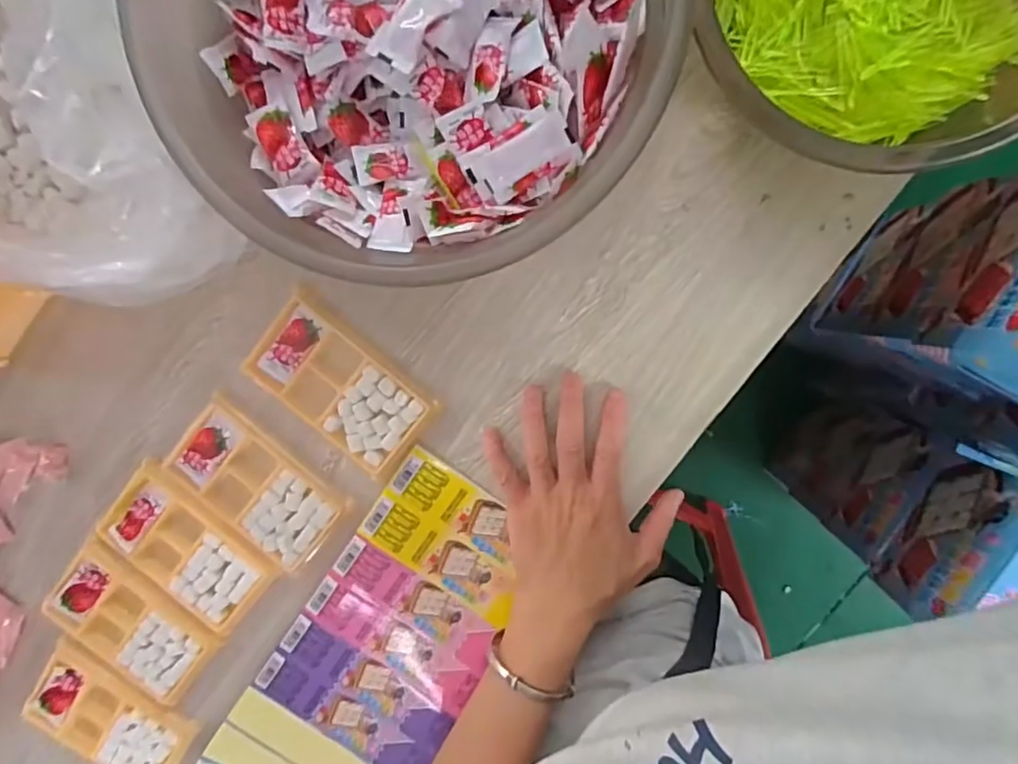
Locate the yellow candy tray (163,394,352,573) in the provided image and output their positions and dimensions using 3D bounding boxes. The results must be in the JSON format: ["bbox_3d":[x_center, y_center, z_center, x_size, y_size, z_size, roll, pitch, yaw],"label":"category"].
[{"bbox_3d":[-0.189,0.078,0.422,0.129,0.009,0.072,38,99,-1],"label":"yellow candy tray"}]

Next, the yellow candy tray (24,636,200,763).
[{"bbox_3d":[-0.327,0.278,0.467,0.131,0.010,0.081,32,99,0],"label":"yellow candy tray"}]

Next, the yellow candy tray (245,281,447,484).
[{"bbox_3d":[-0.120,0.003,0.410,0.132,0.012,0.075,42,99,-1],"label":"yellow candy tray"}]

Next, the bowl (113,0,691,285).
[{"bbox_3d":[-0.074,-0.227,0.331,0.280,0.099,0.348,-39,93,9],"label":"bowl"}]

